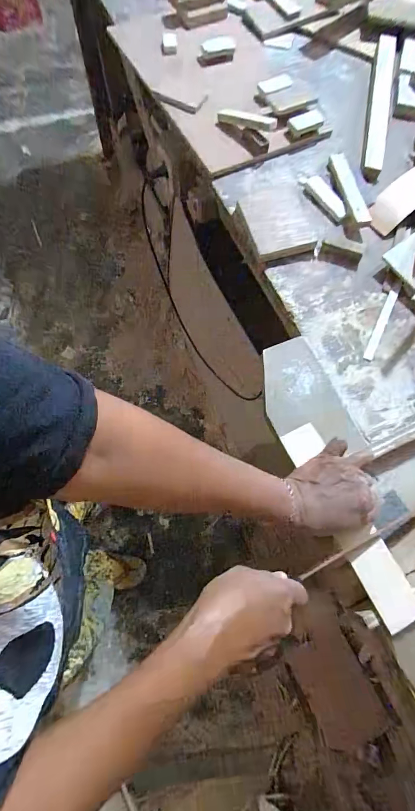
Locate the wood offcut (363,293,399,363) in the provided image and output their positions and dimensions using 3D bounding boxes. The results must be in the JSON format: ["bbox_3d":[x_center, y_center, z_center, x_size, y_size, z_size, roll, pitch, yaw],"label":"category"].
[{"bbox_3d":[0.246,-0.114,0.514,0.013,0.005,0.120,26,73,7],"label":"wood offcut"}]

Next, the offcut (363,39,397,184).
[{"bbox_3d":[0.307,-0.537,0.649,0.039,0.020,0.360,12,72,3],"label":"offcut"}]

